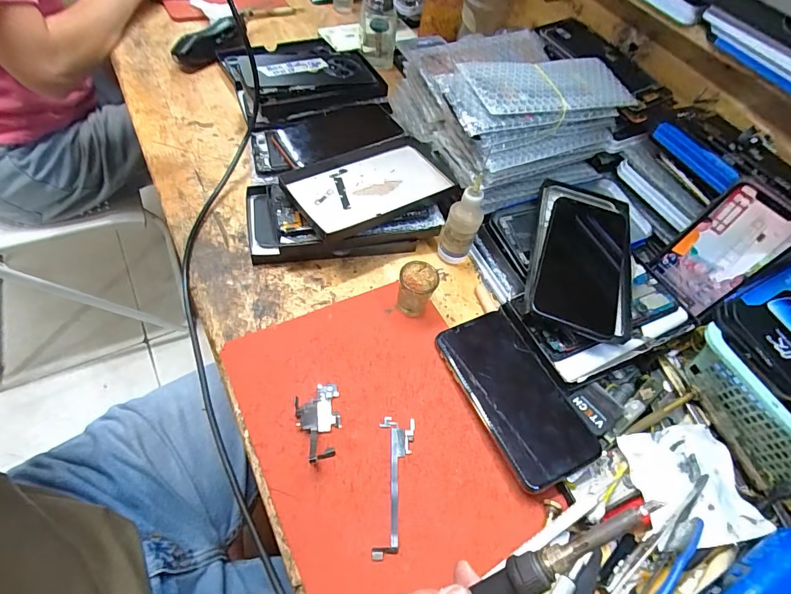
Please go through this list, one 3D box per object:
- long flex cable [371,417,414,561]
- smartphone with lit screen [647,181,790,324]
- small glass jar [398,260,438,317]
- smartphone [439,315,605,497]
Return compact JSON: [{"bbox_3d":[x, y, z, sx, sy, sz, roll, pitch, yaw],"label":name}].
[{"bbox_3d":[0.000,0.145,0.327,0.028,0.010,0.101,6,55,-5],"label":"long flex cable"},{"bbox_3d":[0.318,-0.043,0.414,0.013,0.129,0.072,-24,62,-35],"label":"smartphone with lit screen"},{"bbox_3d":[0.021,-0.007,0.413,0.036,0.048,0.039,4,56,-6],"label":"small glass jar"},{"bbox_3d":[0.103,0.080,0.365,0.071,0.015,0.151,-20,61,-20],"label":"smartphone"}]

